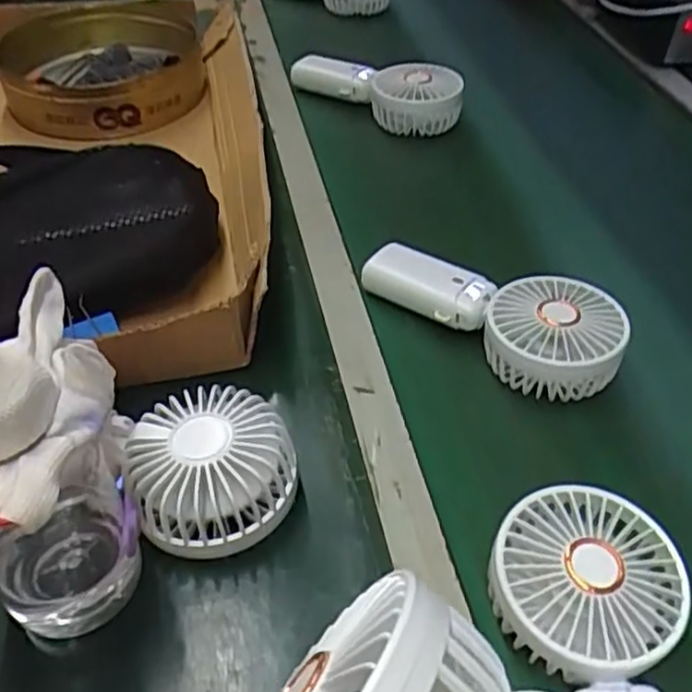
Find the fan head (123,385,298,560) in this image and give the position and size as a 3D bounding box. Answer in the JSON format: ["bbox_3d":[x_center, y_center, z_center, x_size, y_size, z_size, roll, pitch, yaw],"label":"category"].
[{"bbox_3d":[-0.069,0.064,0.376,0.081,0.047,0.079,-5,43,-14],"label":"fan head"}]

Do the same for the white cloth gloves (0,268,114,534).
[{"bbox_3d":[-0.131,0.014,0.276,0.074,0.039,0.117,-12,45,-21],"label":"white cloth gloves"}]

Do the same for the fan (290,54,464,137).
[{"bbox_3d":[0.031,-0.268,0.748,0.182,0.055,0.075,30,46,23],"label":"fan"}]

